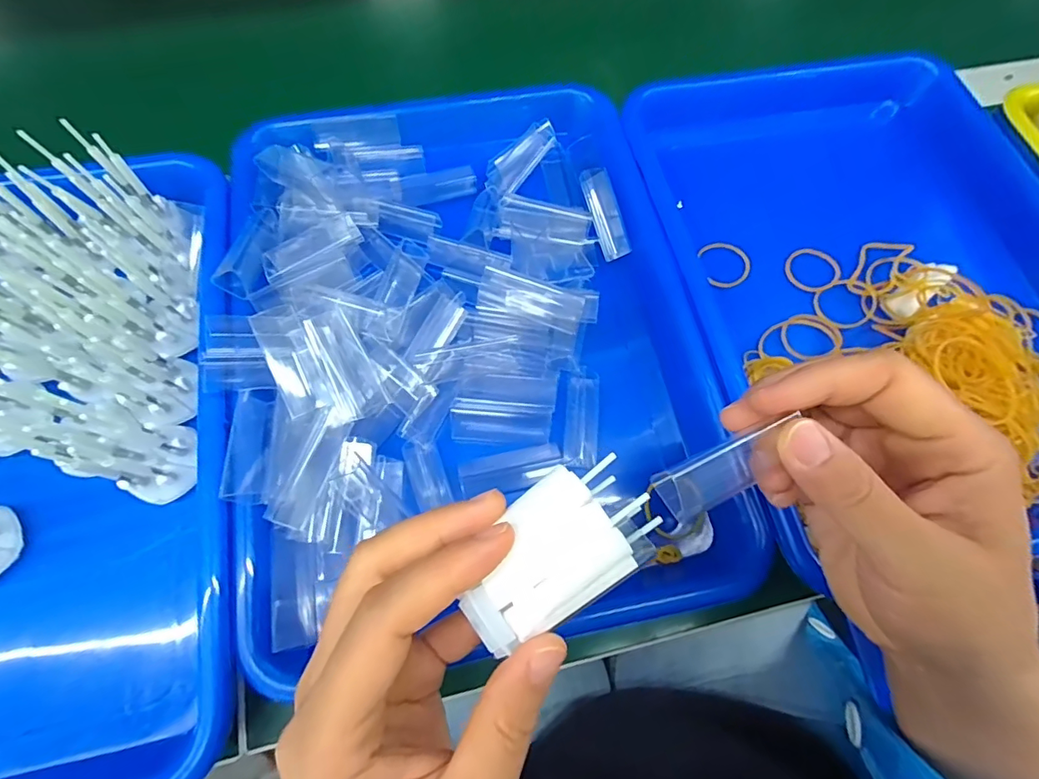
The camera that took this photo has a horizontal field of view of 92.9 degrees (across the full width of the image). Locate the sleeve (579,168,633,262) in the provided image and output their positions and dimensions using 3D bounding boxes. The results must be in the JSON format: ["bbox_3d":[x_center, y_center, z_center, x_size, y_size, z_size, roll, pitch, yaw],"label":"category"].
[{"bbox_3d":[0.053,-0.110,0.305,0.019,0.012,0.057,-18,90,-9],"label":"sleeve"}]

